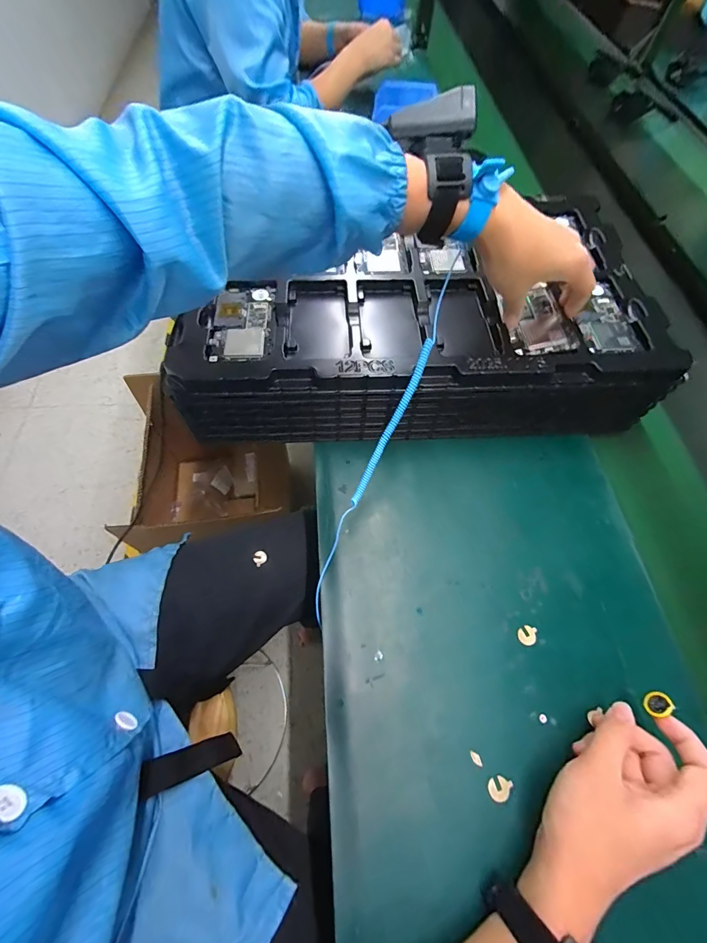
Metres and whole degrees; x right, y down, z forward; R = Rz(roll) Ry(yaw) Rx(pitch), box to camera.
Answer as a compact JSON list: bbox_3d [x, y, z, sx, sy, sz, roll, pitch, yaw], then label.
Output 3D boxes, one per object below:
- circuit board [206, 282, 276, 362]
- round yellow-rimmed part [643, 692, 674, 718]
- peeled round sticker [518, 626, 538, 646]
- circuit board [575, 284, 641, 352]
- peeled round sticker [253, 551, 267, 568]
[{"bbox_3d":[-0.127,-0.171,0.438,0.067,0.008,0.121,0,63,-4],"label":"circuit board"},{"bbox_3d":[0.254,0.194,0.321,0.004,0.019,0.021,38,104,-13],"label":"round yellow-rimmed part"},{"bbox_3d":[0.175,0.165,0.386,0.019,0.004,0.019,1,64,-2],"label":"peeled round sticker"},{"bbox_3d":[0.292,-0.180,0.451,0.060,0.007,0.109,-1,63,-4],"label":"circuit board"},{"bbox_3d":[-0.133,0.124,0.546,0.019,0.004,0.021,-22,84,-18],"label":"peeled round sticker"}]

